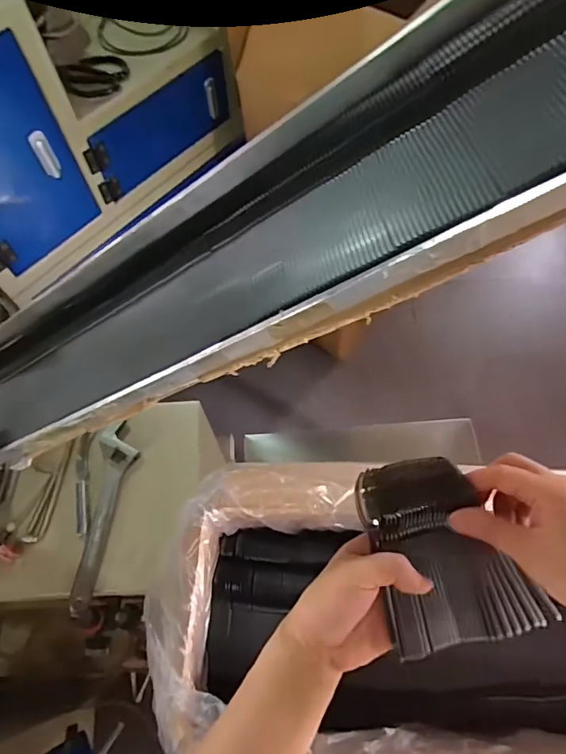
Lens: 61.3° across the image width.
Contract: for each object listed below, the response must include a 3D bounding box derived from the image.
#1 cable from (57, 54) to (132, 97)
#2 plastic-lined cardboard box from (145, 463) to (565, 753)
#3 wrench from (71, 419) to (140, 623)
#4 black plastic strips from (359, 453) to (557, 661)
[{"bbox_3d":[-0.352,-0.574,0.895,0.119,0.029,0.110,0,65,0],"label":"cable"},{"bbox_3d":[0.210,0.280,0.587,0.680,0.203,0.312,1,65,1],"label":"plastic-lined cardboard box"},{"bbox_3d":[-0.276,0.212,0.744,0.063,0.020,0.284,1,65,1],"label":"wrench"},{"bbox_3d":[0.122,0.125,0.351,0.109,0.032,0.129,-14,65,-6],"label":"black plastic strips"}]

